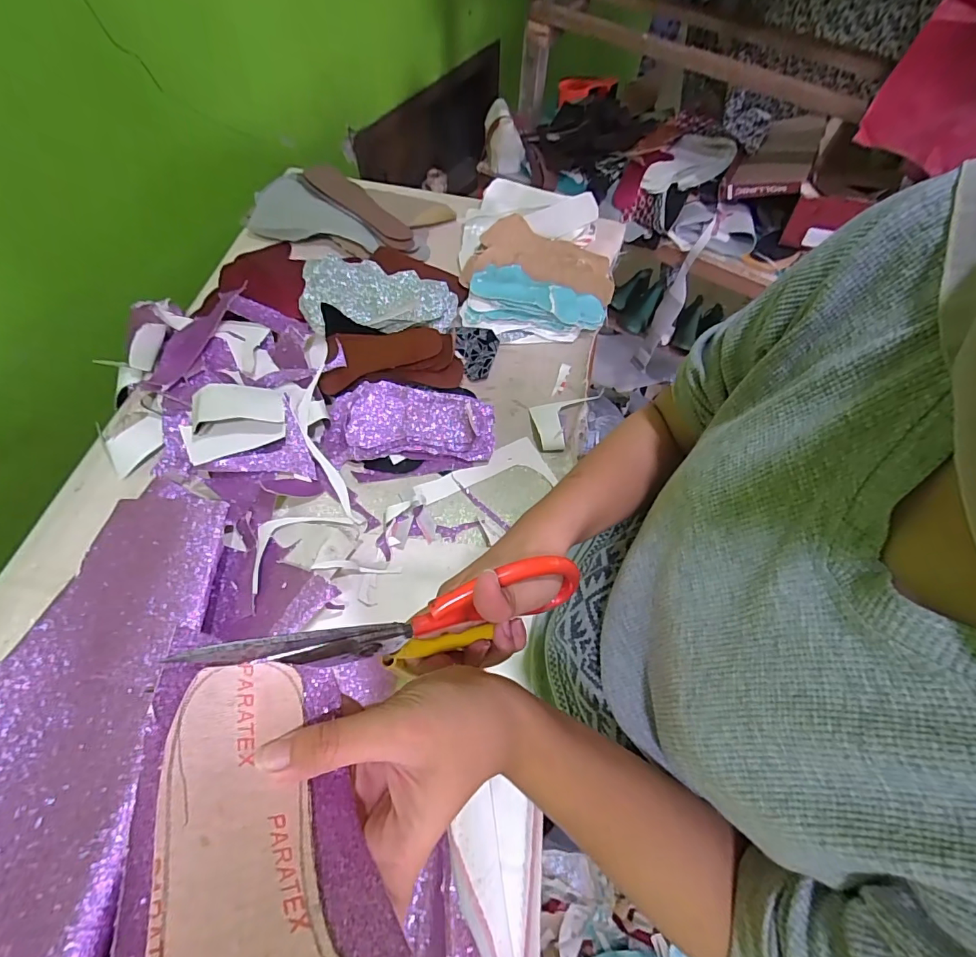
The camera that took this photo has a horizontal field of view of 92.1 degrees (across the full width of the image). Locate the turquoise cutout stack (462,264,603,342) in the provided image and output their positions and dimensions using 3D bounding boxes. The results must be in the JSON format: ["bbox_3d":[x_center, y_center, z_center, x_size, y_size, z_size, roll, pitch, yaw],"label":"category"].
[{"bbox_3d":[0.069,-0.268,0.703,0.206,0.041,0.111,7,62,2],"label":"turquoise cutout stack"}]

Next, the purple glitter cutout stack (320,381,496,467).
[{"bbox_3d":[-0.100,-0.071,0.600,0.211,0.038,0.112,-2,62,-2],"label":"purple glitter cutout stack"}]

